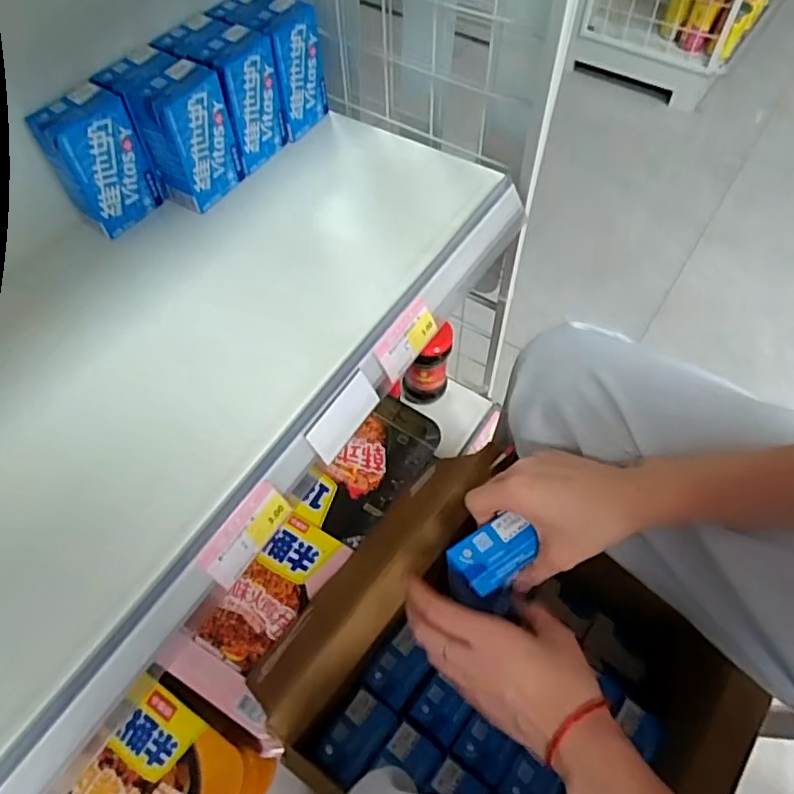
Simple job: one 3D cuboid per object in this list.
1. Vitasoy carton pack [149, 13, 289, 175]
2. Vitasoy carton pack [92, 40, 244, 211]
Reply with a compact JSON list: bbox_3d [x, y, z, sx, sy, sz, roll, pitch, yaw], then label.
[{"bbox_3d":[-0.159,-0.286,0.561,0.077,0.100,0.070,31,63,18],"label":"Vitasoy carton pack"},{"bbox_3d":[-0.197,-0.239,0.530,0.078,0.105,0.072,30,63,18],"label":"Vitasoy carton pack"}]

